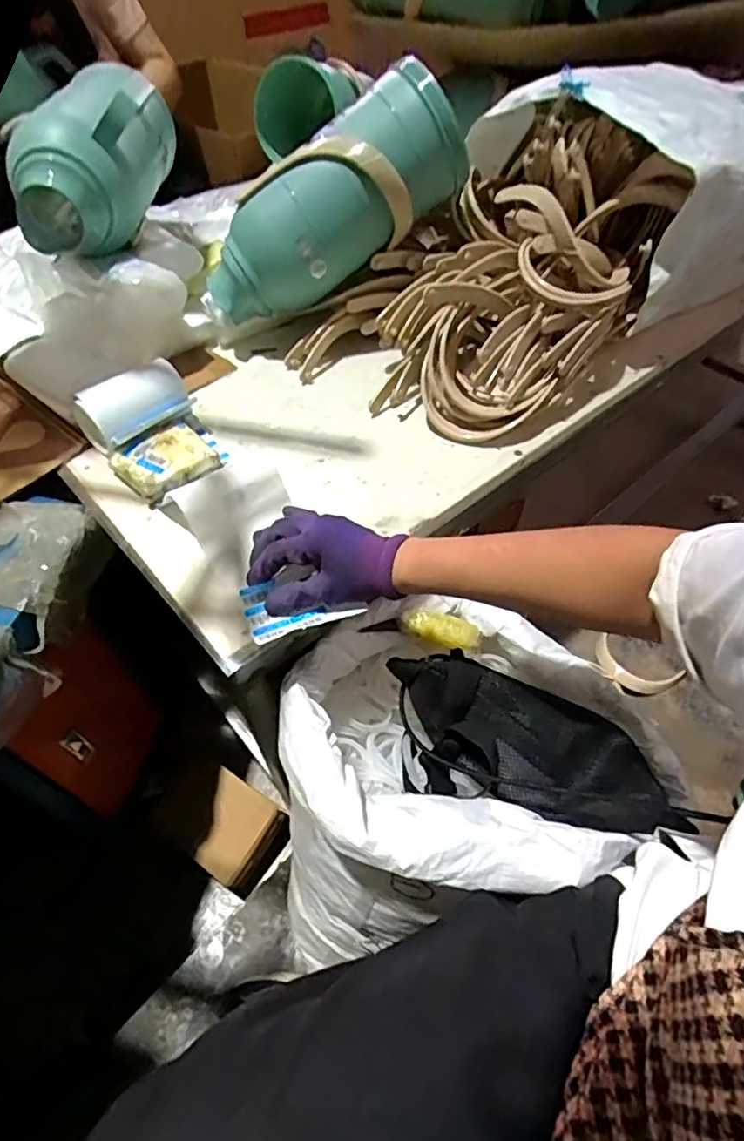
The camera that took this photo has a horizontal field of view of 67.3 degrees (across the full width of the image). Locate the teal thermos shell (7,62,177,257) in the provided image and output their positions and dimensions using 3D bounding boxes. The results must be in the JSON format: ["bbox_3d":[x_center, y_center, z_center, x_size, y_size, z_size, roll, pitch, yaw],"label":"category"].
[{"bbox_3d":[-0.346,-0.520,0.701,0.127,0.128,0.291,-2,52,-1],"label":"teal thermos shell"}]

